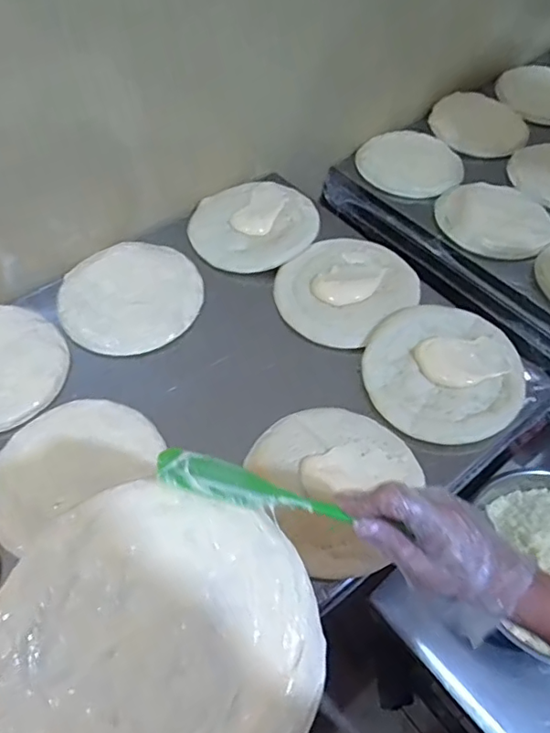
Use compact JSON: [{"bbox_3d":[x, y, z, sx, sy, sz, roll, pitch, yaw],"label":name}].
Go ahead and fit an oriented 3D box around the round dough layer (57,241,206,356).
[{"bbox_3d":[-0.211,-0.104,0.811,0.198,0.010,0.190,1,62,-2],"label":"round dough layer"}]

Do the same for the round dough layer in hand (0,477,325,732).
[{"bbox_3d":[-0.071,0.172,0.347,0.194,0.011,0.193,4,67,-8],"label":"round dough layer in hand"}]

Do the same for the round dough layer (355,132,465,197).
[{"bbox_3d":[0.262,-0.392,1.064,0.191,0.015,0.157,32,69,16],"label":"round dough layer"}]

